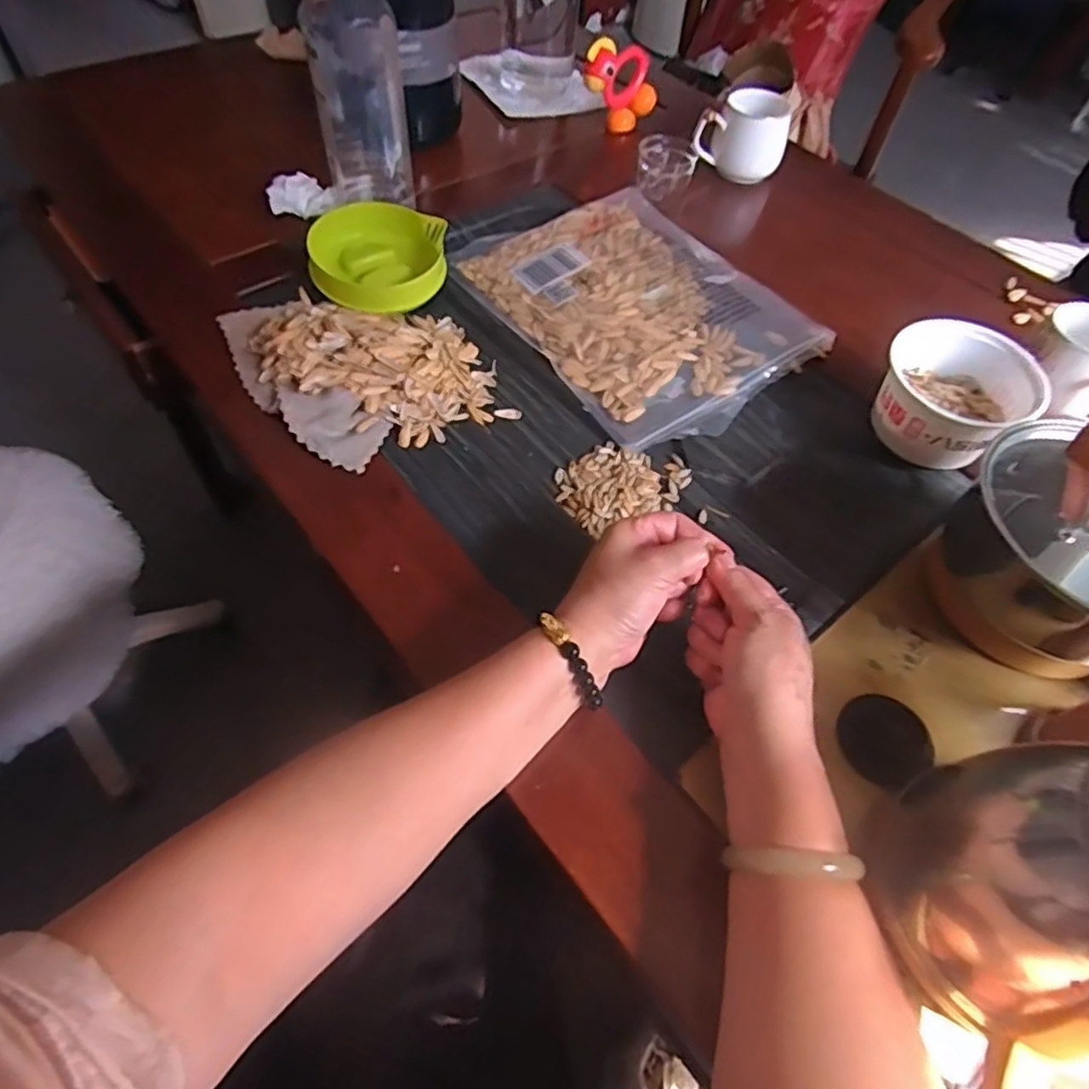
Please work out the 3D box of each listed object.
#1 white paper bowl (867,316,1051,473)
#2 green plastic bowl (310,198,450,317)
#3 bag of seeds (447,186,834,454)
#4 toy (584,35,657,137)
[{"bbox_3d":[0.326,-0.117,0.542,0.112,0.072,0.102,2,57,-3],"label":"white paper bowl"},{"bbox_3d":[-0.156,-0.271,0.631,0.124,0.042,0.110,-4,57,-7],"label":"green plastic bowl"},{"bbox_3d":[0.092,-0.236,0.631,0.252,0.029,0.316,-23,61,-18],"label":"bag of seeds"},{"bbox_3d":[0.092,-0.546,0.796,0.050,0.091,0.097,32,60,16],"label":"toy"}]

